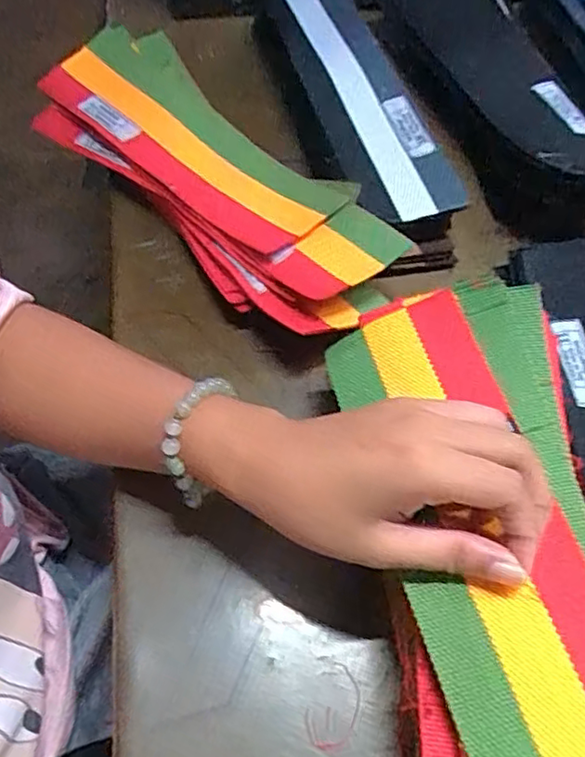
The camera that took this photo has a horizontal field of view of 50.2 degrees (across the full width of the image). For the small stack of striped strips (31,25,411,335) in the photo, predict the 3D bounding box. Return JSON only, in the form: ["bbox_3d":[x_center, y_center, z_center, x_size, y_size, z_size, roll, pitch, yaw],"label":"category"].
[{"bbox_3d":[-0.075,-0.157,0.466,0.132,0.043,0.380,-31,64,-18],"label":"small stack of striped strips"}]

